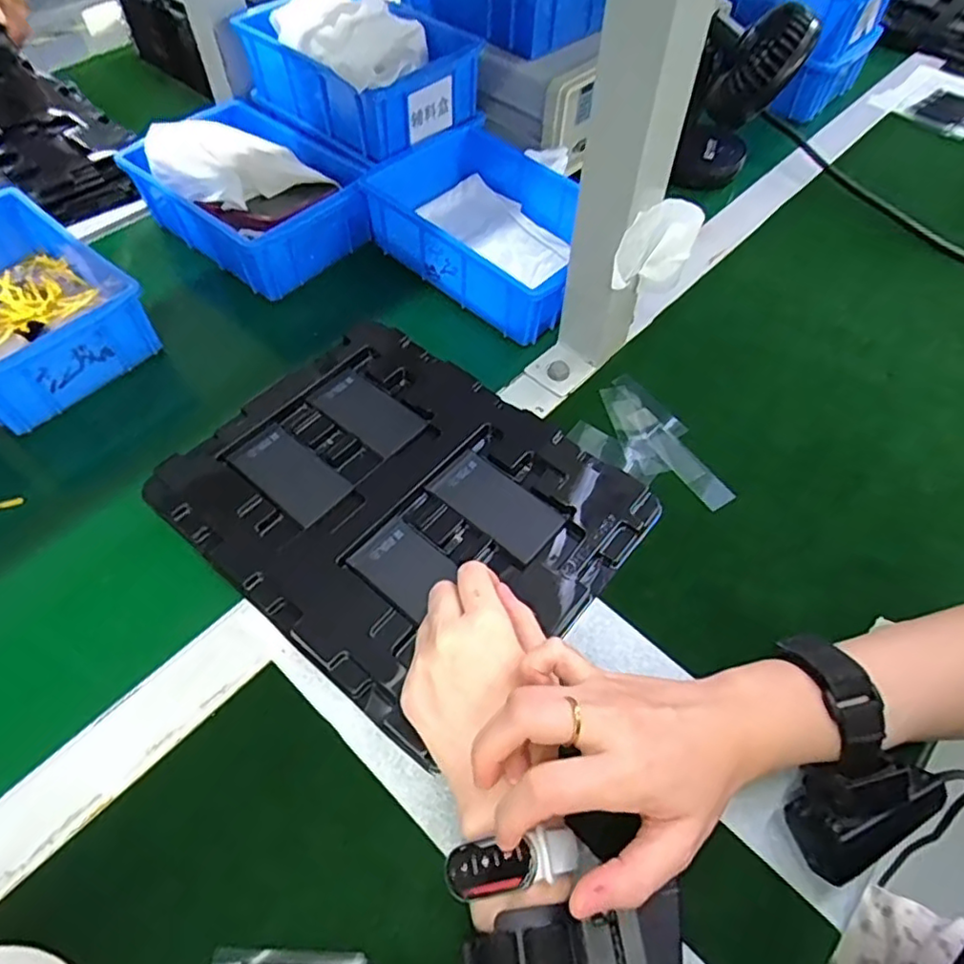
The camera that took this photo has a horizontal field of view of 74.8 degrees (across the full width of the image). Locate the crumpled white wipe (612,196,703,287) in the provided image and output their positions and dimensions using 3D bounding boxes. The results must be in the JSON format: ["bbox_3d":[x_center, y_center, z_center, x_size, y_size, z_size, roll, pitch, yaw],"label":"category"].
[{"bbox_3d":[0.117,-0.151,0.426,0.031,0.056,0.069,31,61,19],"label":"crumpled white wipe"}]

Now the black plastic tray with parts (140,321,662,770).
[{"bbox_3d":[-0.056,0.011,0.423,0.274,0.018,0.220,35,62,21],"label":"black plastic tray with parts"}]

